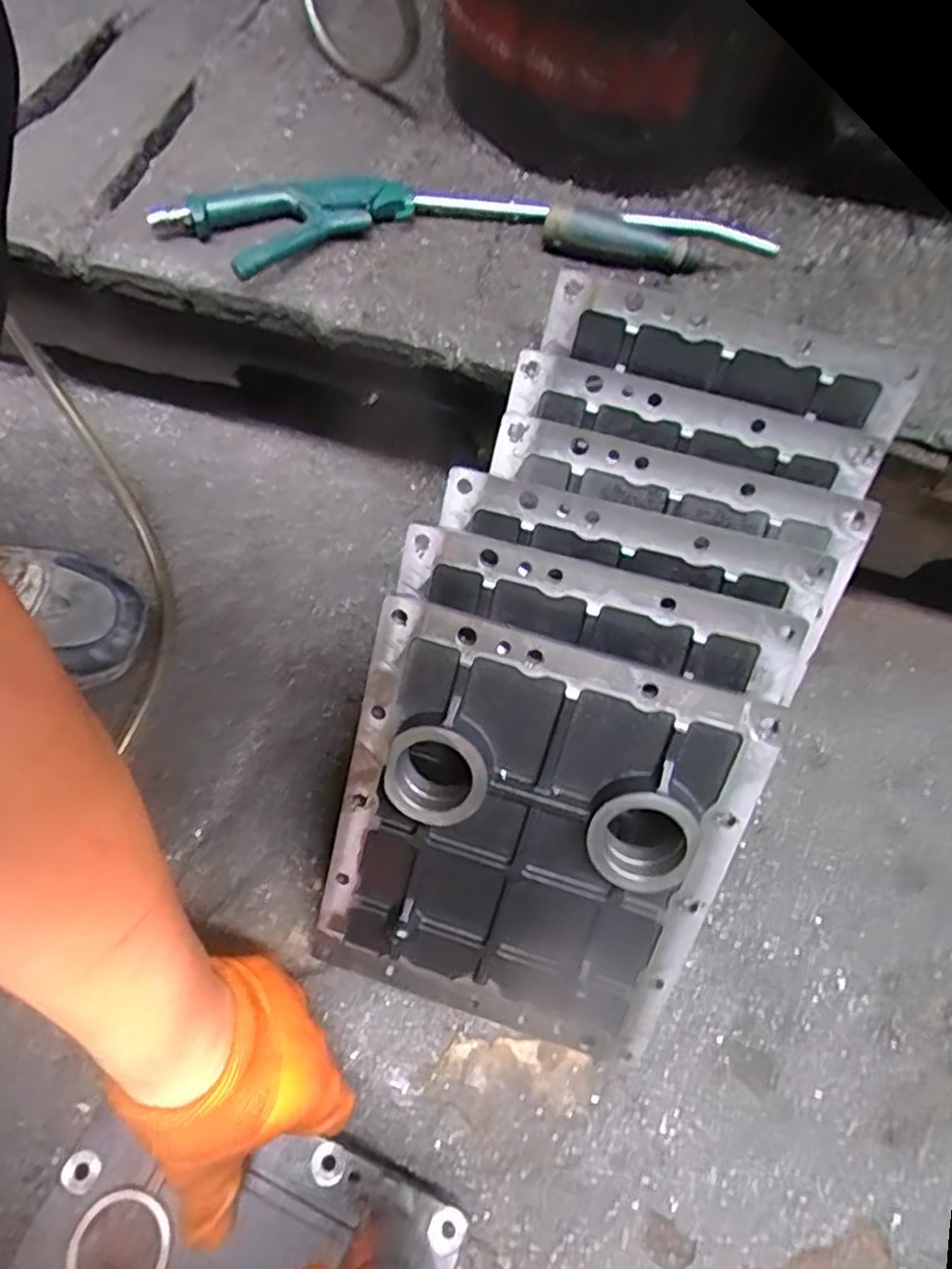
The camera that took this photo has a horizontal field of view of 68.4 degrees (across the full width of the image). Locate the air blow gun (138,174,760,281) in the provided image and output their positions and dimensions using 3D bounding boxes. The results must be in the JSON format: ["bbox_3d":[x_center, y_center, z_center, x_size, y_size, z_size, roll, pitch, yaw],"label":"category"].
[{"bbox_3d":[-0.012,-0.287,0.490,0.414,0.027,0.092,-3,66,-4],"label":"air blow gun"}]

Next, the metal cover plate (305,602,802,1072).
[{"bbox_3d":[0.024,0.124,0.393,0.210,0.022,0.247,17,110,6],"label":"metal cover plate"}]

